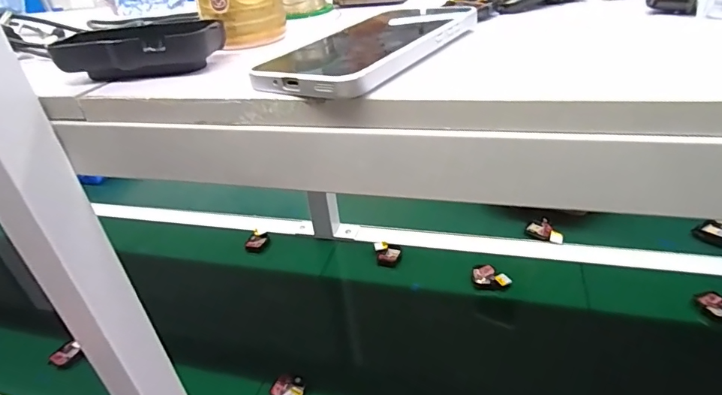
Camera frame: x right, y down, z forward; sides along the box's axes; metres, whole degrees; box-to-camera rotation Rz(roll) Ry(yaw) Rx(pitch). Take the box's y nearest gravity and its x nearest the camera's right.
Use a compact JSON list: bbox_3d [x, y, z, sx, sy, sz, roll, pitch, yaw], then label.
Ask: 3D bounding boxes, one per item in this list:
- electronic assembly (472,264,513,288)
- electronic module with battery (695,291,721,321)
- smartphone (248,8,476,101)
[{"bbox_3d":[0.200,0.122,0.690,0.055,0.014,0.035,0,30,7],"label":"electronic assembly"},{"bbox_3d":[0.482,0.145,0.598,0.034,0.017,0.059,-20,34,-25],"label":"electronic module with battery"},{"bbox_3d":[0.012,-0.096,0.272,0.064,0.015,0.157,25,46,30],"label":"smartphone"}]

